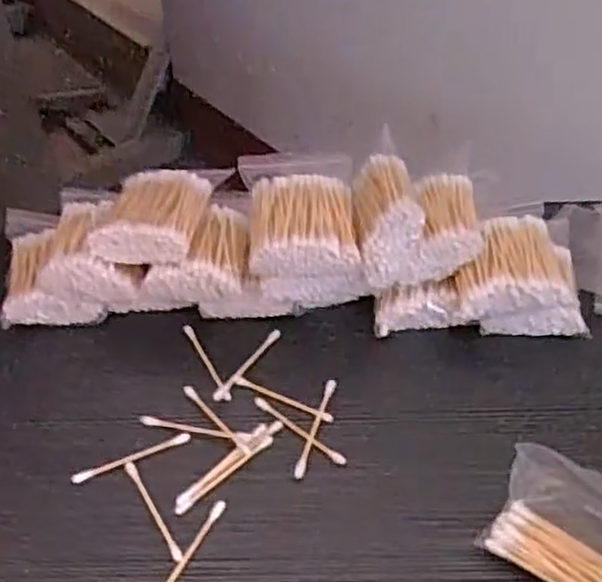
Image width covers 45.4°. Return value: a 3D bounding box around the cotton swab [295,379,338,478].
[{"bbox_3d":[0.009,0.082,0.434,0.006,0.007,0.068,13,48,14],"label":"cotton swab"}]

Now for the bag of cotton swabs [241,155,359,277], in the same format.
[{"bbox_3d":[-0.001,-0.060,0.484,0.073,0.030,0.121,-3,46,-1],"label":"bag of cotton swabs"}]

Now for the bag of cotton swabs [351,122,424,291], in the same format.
[{"bbox_3d":[0.054,-0.049,0.471,0.039,0.062,0.076,-4,46,-2],"label":"bag of cotton swabs"}]

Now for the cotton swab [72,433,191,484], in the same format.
[{"bbox_3d":[-0.100,0.099,0.427,0.070,0.008,0.006,-17,48,-14],"label":"cotton swab"}]

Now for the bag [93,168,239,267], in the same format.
[{"bbox_3d":[-0.095,-0.054,0.486,0.069,0.024,0.081,9,47,11],"label":"bag"}]

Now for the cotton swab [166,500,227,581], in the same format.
[{"bbox_3d":[-0.060,0.141,0.383,0.006,0.006,0.070,20,50,21],"label":"cotton swab"}]

